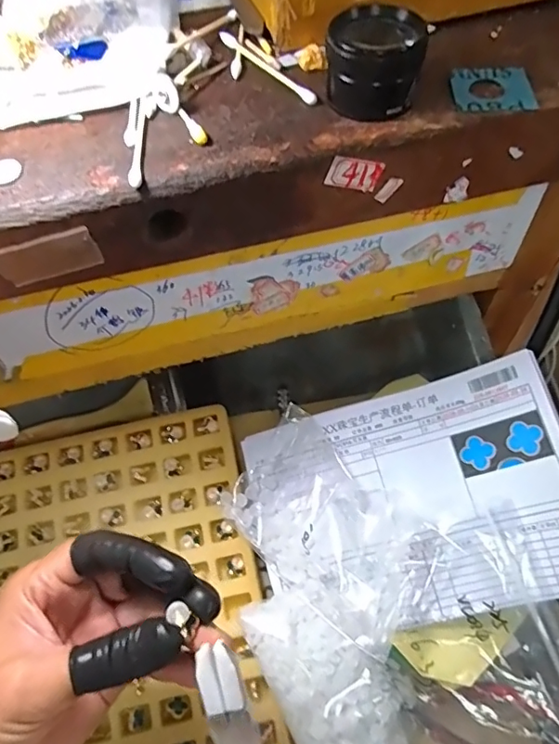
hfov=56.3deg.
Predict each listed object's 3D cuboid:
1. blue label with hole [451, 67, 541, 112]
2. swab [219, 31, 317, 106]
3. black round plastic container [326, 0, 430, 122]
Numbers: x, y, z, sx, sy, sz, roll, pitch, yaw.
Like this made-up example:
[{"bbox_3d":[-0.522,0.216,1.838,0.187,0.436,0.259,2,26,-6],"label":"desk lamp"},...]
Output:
[{"bbox_3d":[0.095,-0.127,0.234,0.035,0.004,0.031,-2,57,1],"label":"blue label with hole"},{"bbox_3d":[-0.006,-0.146,0.250,0.008,0.006,0.072,-33,62,-17],"label":"swab"},{"bbox_3d":[0.040,-0.132,0.222,0.039,0.033,0.031,5,58,5],"label":"black round plastic container"}]

